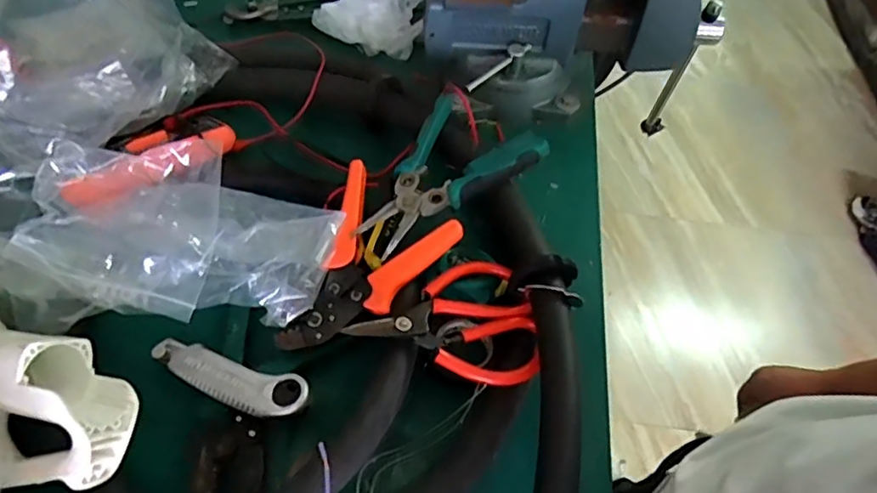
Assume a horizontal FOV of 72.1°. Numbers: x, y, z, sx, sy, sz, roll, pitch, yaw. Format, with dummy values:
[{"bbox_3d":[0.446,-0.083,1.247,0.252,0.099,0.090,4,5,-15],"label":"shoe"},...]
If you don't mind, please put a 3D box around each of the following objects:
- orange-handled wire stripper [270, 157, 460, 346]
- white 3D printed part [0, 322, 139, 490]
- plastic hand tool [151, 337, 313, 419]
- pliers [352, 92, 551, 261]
[{"bbox_3d":[-0.055,0.019,0.541,0.118,0.044,0.175,17,57,8],"label":"orange-handled wire stripper"},{"bbox_3d":[-0.330,0.103,0.454,0.221,0.077,0.099,22,58,12],"label":"white 3D printed part"},{"bbox_3d":[-0.177,0.109,0.499,0.147,0.028,0.039,18,57,8],"label":"plastic hand tool"},{"bbox_3d":[-0.003,-0.070,0.567,0.128,0.034,0.181,36,61,19],"label":"pliers"}]

